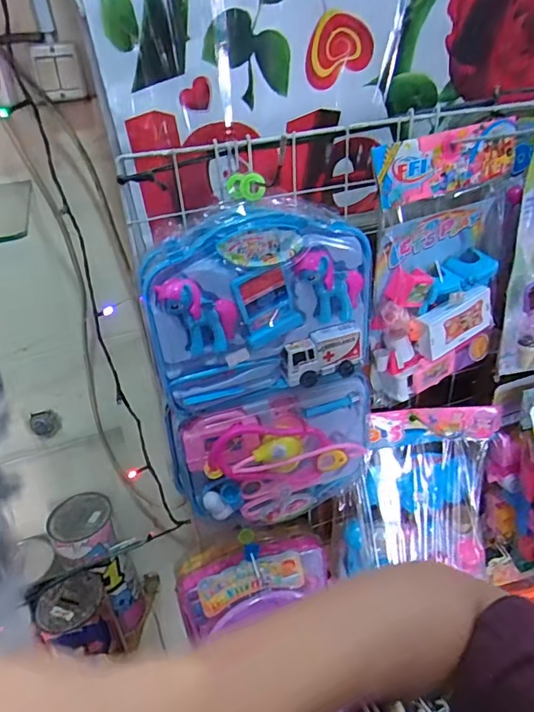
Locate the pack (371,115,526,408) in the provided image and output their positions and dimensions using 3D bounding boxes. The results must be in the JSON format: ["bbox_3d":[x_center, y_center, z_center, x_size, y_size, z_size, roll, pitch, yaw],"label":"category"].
[{"bbox_3d":[0.200,-0.093,0.546,0.221,0.282,0.052,-14,25,-22],"label":"pack"}]

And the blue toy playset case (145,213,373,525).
[{"bbox_3d":[0.006,0.026,0.518,0.218,0.334,0.044,-14,32,-15],"label":"blue toy playset case"}]

